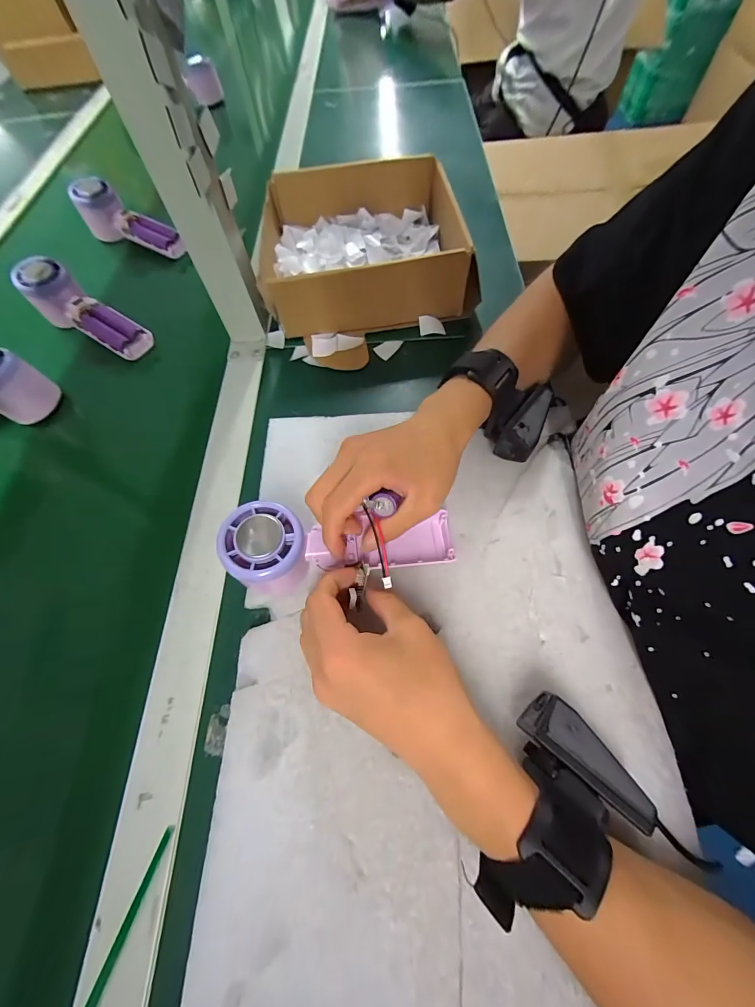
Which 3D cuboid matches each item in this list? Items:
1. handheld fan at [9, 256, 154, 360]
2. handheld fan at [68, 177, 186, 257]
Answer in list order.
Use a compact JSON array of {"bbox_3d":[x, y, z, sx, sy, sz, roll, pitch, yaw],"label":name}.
[{"bbox_3d":[-0.341,-0.219,0.437,0.159,0.075,0.053,32,69,14],"label":"handheld fan"},{"bbox_3d":[-0.334,-0.378,0.504,0.159,0.066,0.047,27,68,12],"label":"handheld fan"}]

